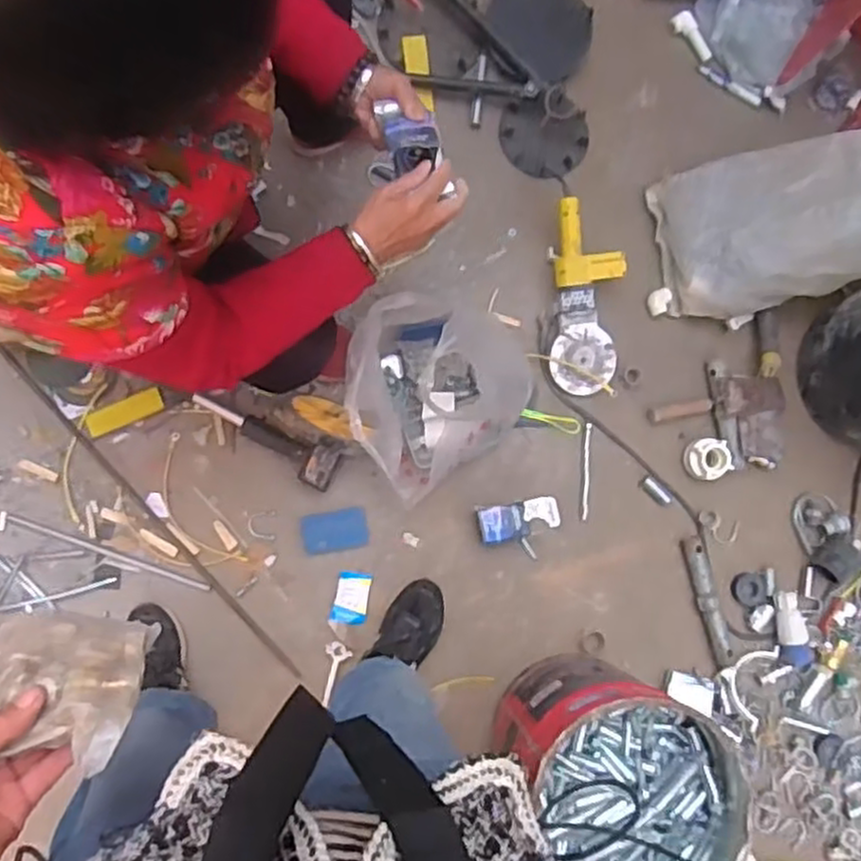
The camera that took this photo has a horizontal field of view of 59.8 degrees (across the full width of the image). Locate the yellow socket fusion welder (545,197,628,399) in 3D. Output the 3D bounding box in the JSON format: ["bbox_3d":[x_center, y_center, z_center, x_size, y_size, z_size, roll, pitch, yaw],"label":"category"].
[{"bbox_3d":[0.263,-0.219,1.258,0.120,0.071,0.313,1,85,-8],"label":"yellow socket fusion welder"}]

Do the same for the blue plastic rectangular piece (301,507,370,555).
[{"bbox_3d":[-0.153,0.162,1.204,0.104,0.009,0.063,-10,86,-8],"label":"blue plastic rectangular piece"}]

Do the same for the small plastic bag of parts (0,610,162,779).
[{"bbox_3d":[-0.222,0.147,0.447,0.099,0.099,0.019,5,122,-2],"label":"small plastic bag of parts"}]

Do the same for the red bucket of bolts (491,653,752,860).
[{"bbox_3d":[0.262,0.486,1.088,0.301,0.284,0.305,-30,91,-5],"label":"red bucket of bolts"}]

